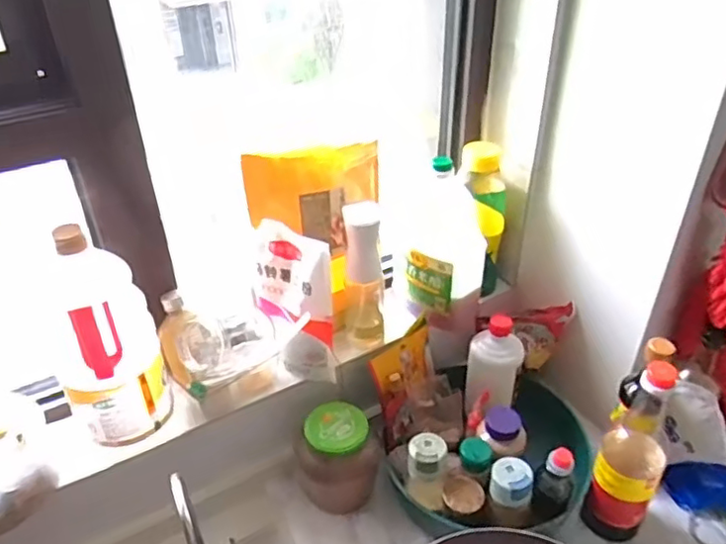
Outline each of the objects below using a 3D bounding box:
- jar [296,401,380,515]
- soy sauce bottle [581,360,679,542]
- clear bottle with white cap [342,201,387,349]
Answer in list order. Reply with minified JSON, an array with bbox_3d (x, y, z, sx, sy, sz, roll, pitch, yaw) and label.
[{"bbox_3d":[-0.033,0.259,0.846,0.106,0.132,0.087,-3,36,-3],"label":"jar"},{"bbox_3d":[0.337,0.226,0.768,0.073,0.281,0.068,21,42,28],"label":"soy sauce bottle"},{"bbox_3d":[0.004,0.009,0.859,0.049,0.223,0.061,2,36,4],"label":"clear bottle with white cap"}]

